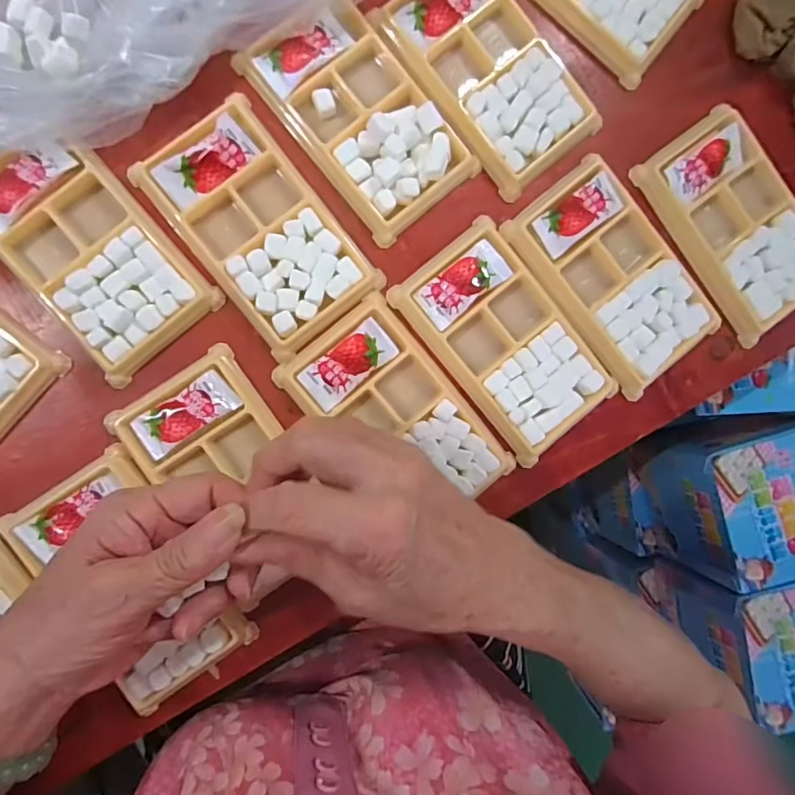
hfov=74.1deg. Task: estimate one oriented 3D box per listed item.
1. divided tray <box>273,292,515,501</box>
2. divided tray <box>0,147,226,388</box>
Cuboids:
[{"bbox_3d":[0.001,0.013,0.317,0.077,0.015,0.133,-40,95,-6],"label":"divided tray"},{"bbox_3d":[-0.173,-0.082,0.299,0.073,0.024,0.131,-41,95,-6],"label":"divided tray"}]

